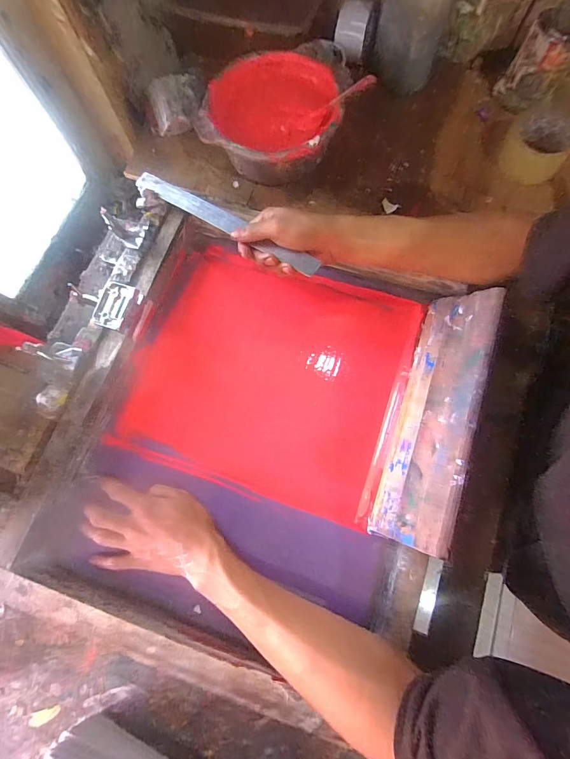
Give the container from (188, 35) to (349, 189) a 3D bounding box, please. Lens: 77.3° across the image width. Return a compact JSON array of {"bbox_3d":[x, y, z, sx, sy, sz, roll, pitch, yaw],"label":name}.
[{"bbox_3d":[-0.012,-0.391,0.547,0.198,0.092,0.225,9,75,6],"label":"container"}]

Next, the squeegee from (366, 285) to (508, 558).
[{"bbox_3d":[0.176,0.039,0.414,0.030,0.106,0.294,29,75,-35],"label":"squeegee"}]

